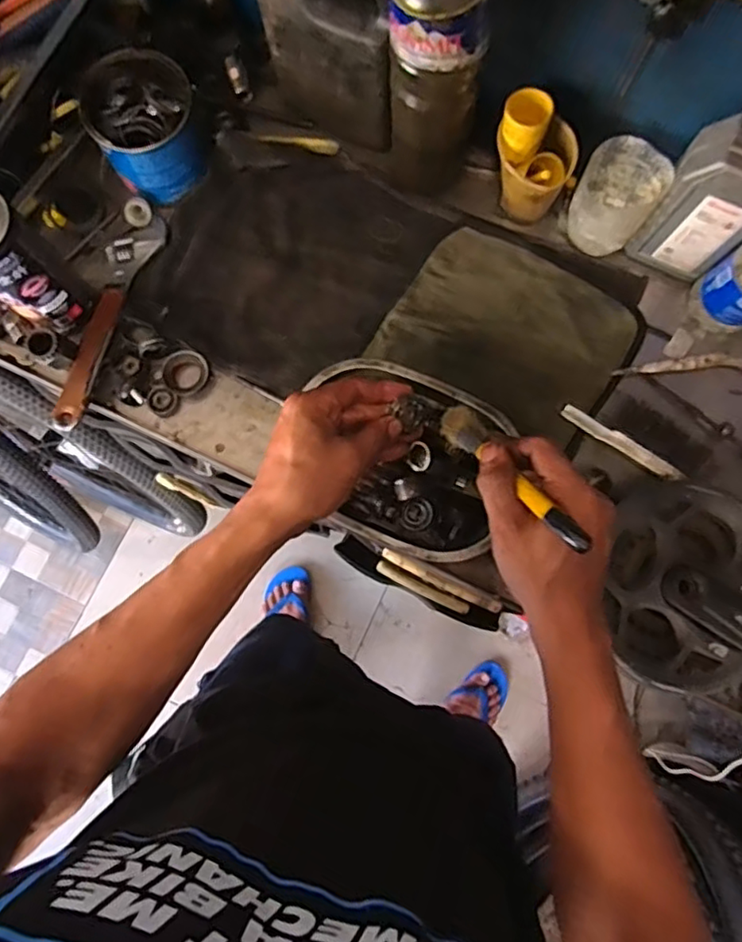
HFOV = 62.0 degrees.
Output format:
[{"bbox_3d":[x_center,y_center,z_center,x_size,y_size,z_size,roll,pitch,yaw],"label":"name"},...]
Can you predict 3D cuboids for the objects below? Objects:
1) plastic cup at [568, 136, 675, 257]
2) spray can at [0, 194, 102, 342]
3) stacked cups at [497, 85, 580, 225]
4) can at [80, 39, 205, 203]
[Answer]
[{"bbox_3d":[0.226,-0.252,0.579,0.069,0.088,0.063,0,80,0],"label":"plastic cup"},{"bbox_3d":[-0.307,-0.182,0.529,0.063,0.183,0.069,0,80,0],"label":"spray can"},{"bbox_3d":[0.148,-0.283,0.577,0.074,0.108,0.060,25,81,5],"label":"stacked cups"},{"bbox_3d":[-0.215,-0.330,0.598,0.098,0.092,0.094,0,80,0],"label":"can"}]

